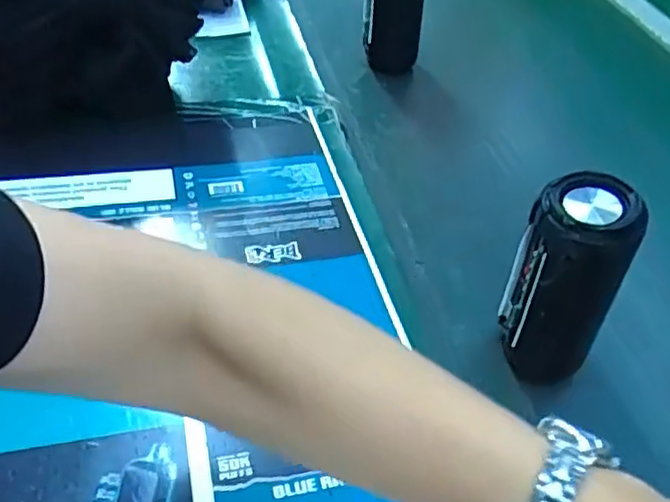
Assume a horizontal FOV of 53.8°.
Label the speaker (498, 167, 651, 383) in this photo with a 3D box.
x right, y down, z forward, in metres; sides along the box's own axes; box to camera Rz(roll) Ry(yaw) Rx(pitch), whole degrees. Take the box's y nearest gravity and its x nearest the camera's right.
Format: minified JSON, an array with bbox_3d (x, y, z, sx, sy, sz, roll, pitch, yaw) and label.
[{"bbox_3d":[0.142,0.022,0.423,0.057,0.135,0.055,0,45,-7],"label":"speaker"}]

